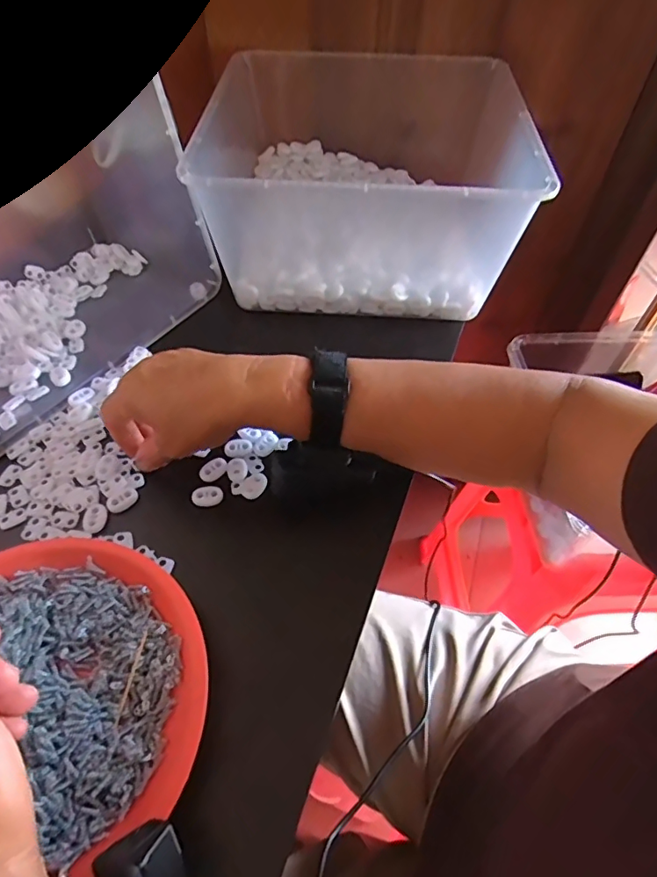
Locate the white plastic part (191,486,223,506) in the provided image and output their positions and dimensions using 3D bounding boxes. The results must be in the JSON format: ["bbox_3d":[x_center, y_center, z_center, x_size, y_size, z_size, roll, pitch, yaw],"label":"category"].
[{"bbox_3d":[-0.091,0.043,0.380,0.023,0.004,0.014,-6,52,-6],"label":"white plastic part"}]

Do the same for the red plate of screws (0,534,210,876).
[{"bbox_3d":[-0.161,0.144,0.285,0.180,0.021,0.178,1,52,-1],"label":"red plate of screws"}]

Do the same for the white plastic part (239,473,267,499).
[{"bbox_3d":[-0.057,0.035,0.386,0.018,0.005,0.022,34,59,23],"label":"white plastic part"}]

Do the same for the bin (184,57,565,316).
[{"bbox_3d":[0.036,-0.269,0.528,0.286,0.142,0.308,3,52,1],"label":"bin"}]

